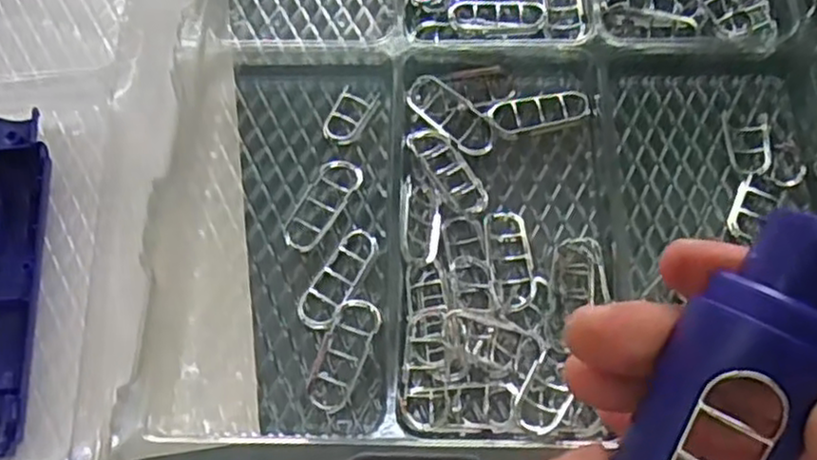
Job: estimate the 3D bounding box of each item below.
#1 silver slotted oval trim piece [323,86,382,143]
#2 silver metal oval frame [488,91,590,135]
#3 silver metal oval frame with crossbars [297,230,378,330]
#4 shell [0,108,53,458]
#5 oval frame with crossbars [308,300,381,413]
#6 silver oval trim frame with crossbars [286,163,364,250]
[{"bbox_3d":[-0.031,-0.061,0.380,0.020,0.004,0.034,23,71,11],"label":"silver slotted oval trim piece"},{"bbox_3d":[0.068,-0.061,0.374,0.053,0.008,0.018,-11,69,-2],"label":"silver metal oval frame"},{"bbox_3d":[-0.034,0.024,0.344,0.020,0.010,0.053,27,72,12],"label":"silver metal oval frame with crossbars"},{"bbox_3d":[-0.197,0.023,0.345,0.038,0.017,0.166,-3,69,1],"label":"shell"},{"bbox_3d":[-0.030,0.057,0.329,0.022,0.009,0.053,21,71,10],"label":"oval frame with crossbars"},{"bbox_3d":[-0.043,-0.013,0.360,0.021,0.008,0.052,27,72,12],"label":"silver oval trim frame with crossbars"}]

